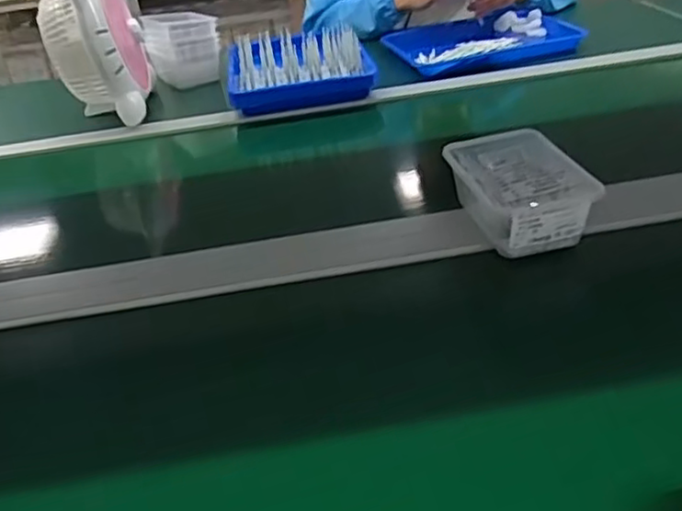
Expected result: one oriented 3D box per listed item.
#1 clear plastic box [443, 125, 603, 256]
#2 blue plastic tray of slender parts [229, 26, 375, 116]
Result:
[{"bbox_3d":[0.184,-0.070,0.704,0.124,0.059,0.170,-10,33,-4],"label":"clear plastic box"},{"bbox_3d":[-0.071,-0.327,1.134,0.242,0.086,0.153,-9,33,-2],"label":"blue plastic tray of slender parts"}]

